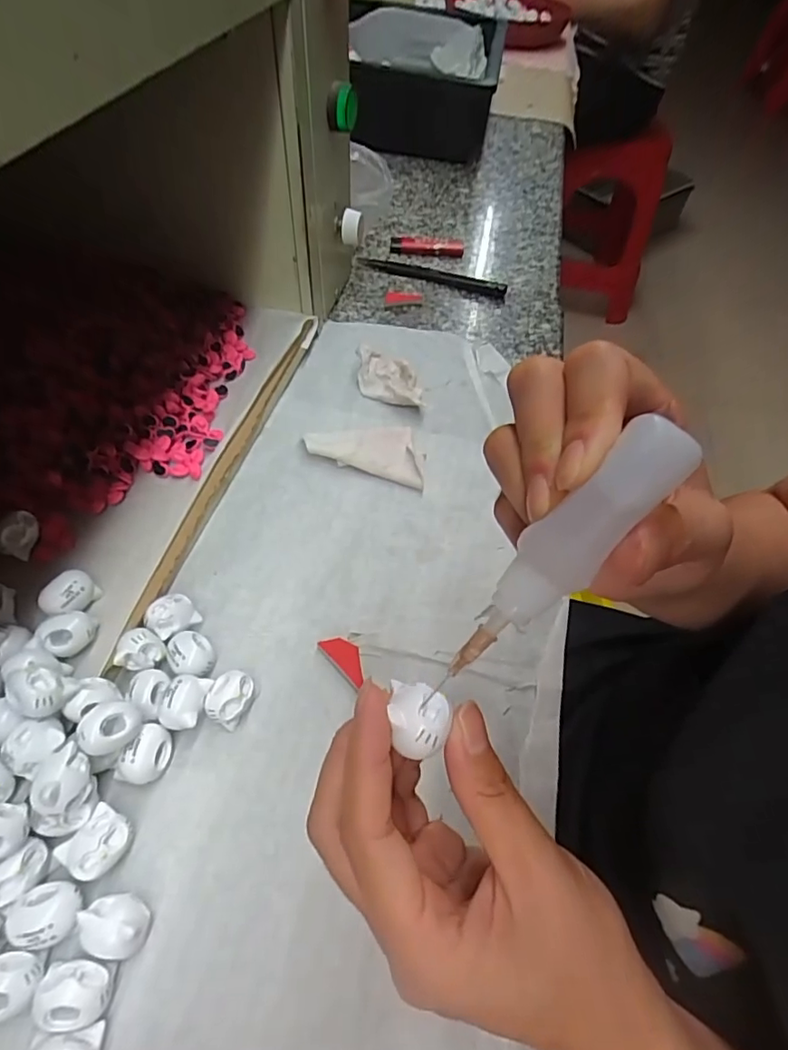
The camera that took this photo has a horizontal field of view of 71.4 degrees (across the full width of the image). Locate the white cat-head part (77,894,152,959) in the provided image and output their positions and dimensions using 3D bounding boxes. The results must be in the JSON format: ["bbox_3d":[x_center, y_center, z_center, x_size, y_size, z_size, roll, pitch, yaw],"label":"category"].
[{"bbox_3d":[-0.109,0.160,0.219,0.026,0.020,0.020,1,55,-4],"label":"white cat-head part"}]

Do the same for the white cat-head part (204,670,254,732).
[{"bbox_3d":[-0.082,0.087,0.274,0.020,0.017,0.025,17,55,7],"label":"white cat-head part"}]

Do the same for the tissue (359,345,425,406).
[{"bbox_3d":[-0.003,-0.111,0.418,0.048,0.021,0.049,4,55,-2],"label":"tissue"}]

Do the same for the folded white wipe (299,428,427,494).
[{"bbox_3d":[-0.017,-0.056,0.391,0.088,0.010,0.042,18,55,8],"label":"folded white wipe"}]

